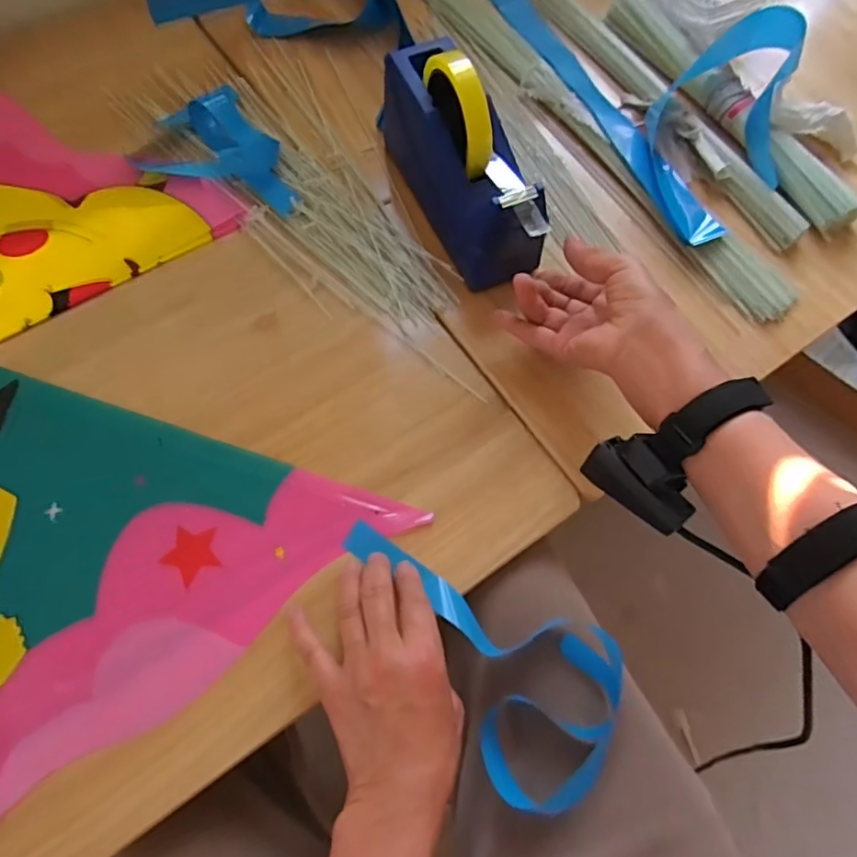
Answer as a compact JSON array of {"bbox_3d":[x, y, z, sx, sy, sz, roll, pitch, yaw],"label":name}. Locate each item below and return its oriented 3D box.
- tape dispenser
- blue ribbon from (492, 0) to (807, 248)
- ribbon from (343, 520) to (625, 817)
[{"bbox_3d":[0.025,-0.240,0.515,0.064,0.124,0.231,-26,72,-11],"label":"tape dispenser"},{"bbox_3d":[0.227,-0.429,0.621,0.205,0.080,0.506,-23,71,-10],"label":"blue ribbon"},{"bbox_3d":[0.046,0.140,0.422,0.117,0.036,0.227,-34,73,-14],"label":"ribbon"}]

